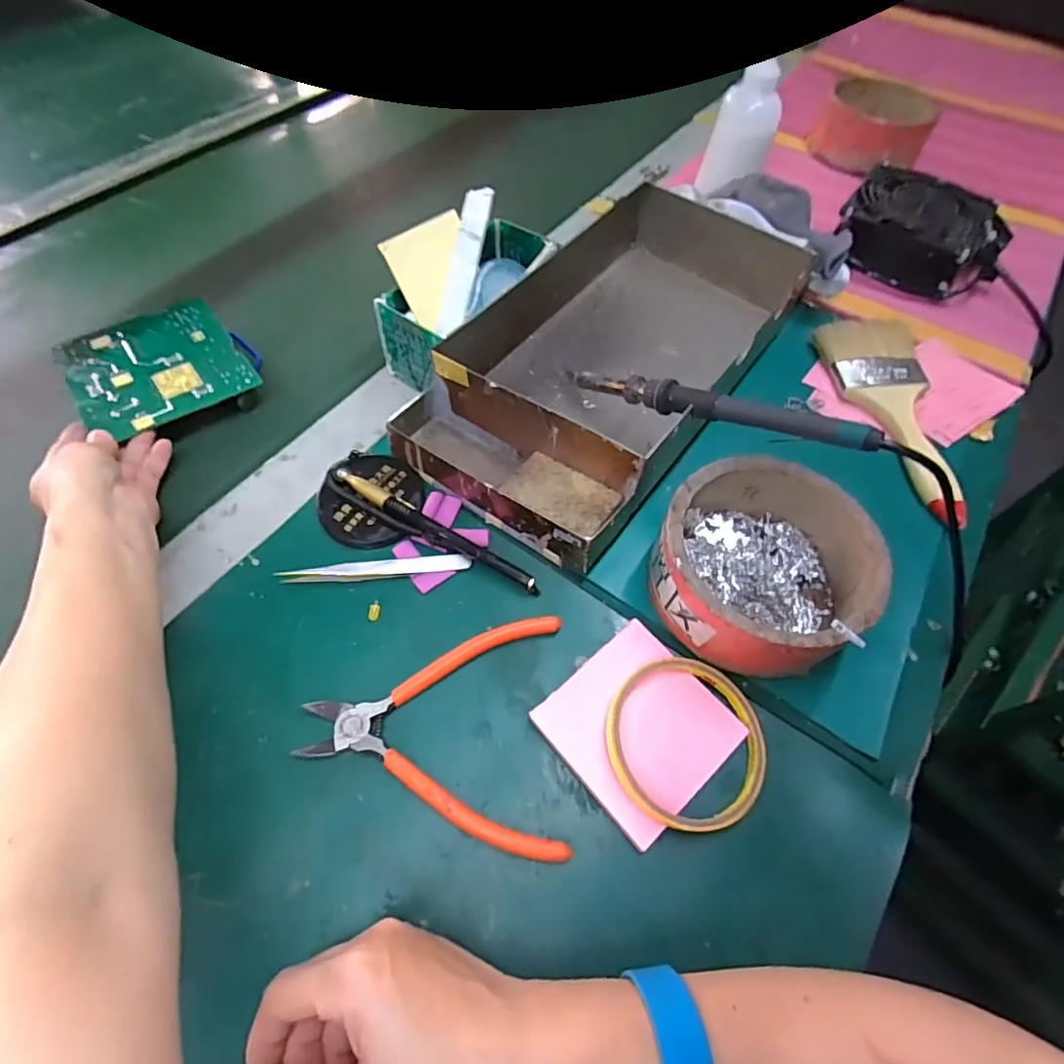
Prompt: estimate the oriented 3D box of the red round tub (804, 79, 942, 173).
[{"bbox_3d":[0.386,-0.459,0.637,0.113,0.066,0.113,1,58,-1],"label":"red round tub"}]

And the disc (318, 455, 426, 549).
[{"bbox_3d":[-0.105,-0.022,0.371,0.064,0.009,0.066,3,67,-6],"label":"disc"}]

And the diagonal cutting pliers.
[{"bbox_3d":[-0.051,0.104,0.303,0.135,0.007,0.123,1,58,-1],"label":"diagonal cutting pliers"}]

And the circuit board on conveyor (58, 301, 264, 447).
[{"bbox_3d":[-0.277,-0.124,0.426,0.122,0.023,0.124,-30,63,-19],"label":"circuit board on conveyor"}]

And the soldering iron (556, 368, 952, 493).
[{"bbox_3d":[0.108,-0.075,0.341,0.225,0.019,0.017,25,58,37],"label":"soldering iron"}]

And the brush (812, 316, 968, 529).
[{"bbox_3d":[0.284,-0.093,0.425,0.065,0.023,0.190,-5,58,-5],"label":"brush"}]

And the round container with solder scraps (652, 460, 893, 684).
[{"bbox_3d":[0.135,0.020,0.333,0.117,0.050,0.120,1,58,-1],"label":"round container with solder scraps"}]

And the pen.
[{"bbox_3d":[-0.062,-0.001,0.358,0.148,0.018,0.013,29,61,15],"label":"pen"}]

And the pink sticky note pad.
[{"bbox_3d":[0.058,0.104,0.304,0.084,0.012,0.085,-36,66,-22],"label":"pink sticky note pad"}]

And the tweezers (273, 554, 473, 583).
[{"bbox_3d":[-0.096,0.022,0.351,0.114,0.009,0.013,-6,58,-6],"label":"tweezers"}]

